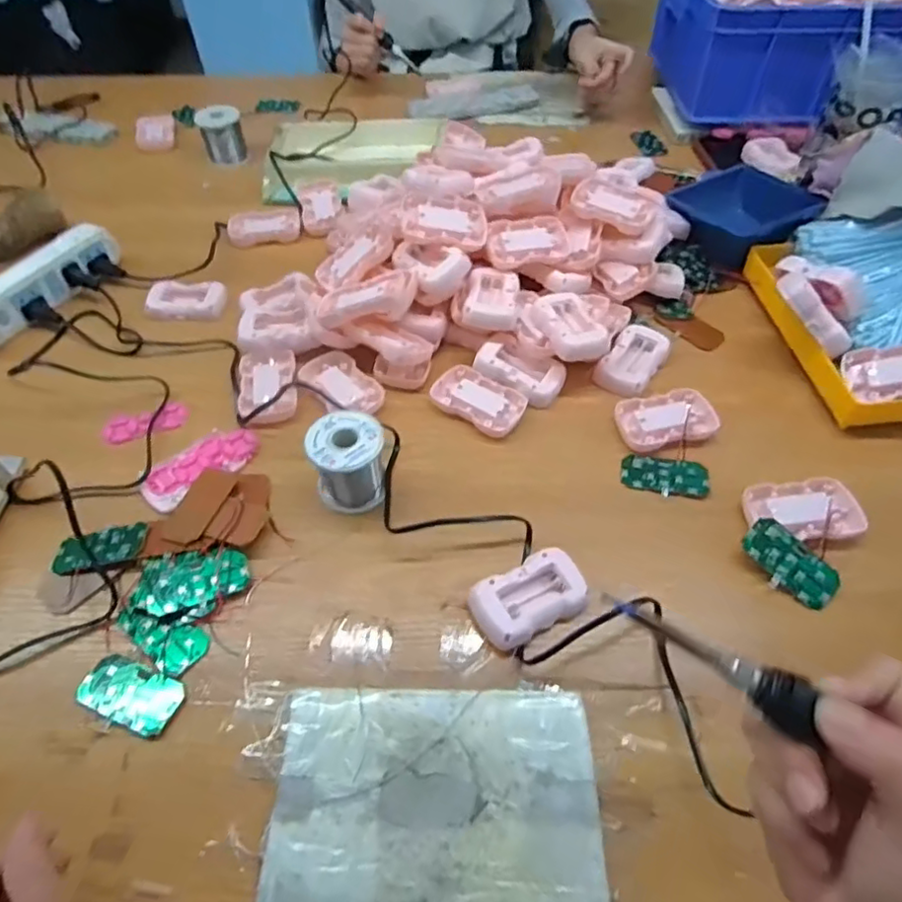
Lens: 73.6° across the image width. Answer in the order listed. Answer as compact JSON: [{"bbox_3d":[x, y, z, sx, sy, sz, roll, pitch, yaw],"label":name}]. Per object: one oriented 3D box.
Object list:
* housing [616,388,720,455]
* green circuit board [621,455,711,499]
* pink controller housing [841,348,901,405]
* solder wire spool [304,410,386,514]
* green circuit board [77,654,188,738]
[{"bbox_3d":[0.199,-0.030,0.552,0.091,0.016,0.055,-11,53,-7],"label":"housing"},{"bbox_3d":[0.188,0.021,0.529,0.072,0.004,0.037,7,53,7],"label":"green circuit board"},{"bbox_3d":[0.405,-0.071,0.542,0.086,0.016,0.052,-8,71,22],"label":"pink controller housing"},{"bbox_3d":[-0.085,0.010,0.506,0.061,0.067,0.058,-1,53,1],"label":"solder wire spool"},{"bbox_3d":[-0.223,0.169,0.420,0.073,0.004,0.037,18,55,14],"label":"green circuit board"}]

